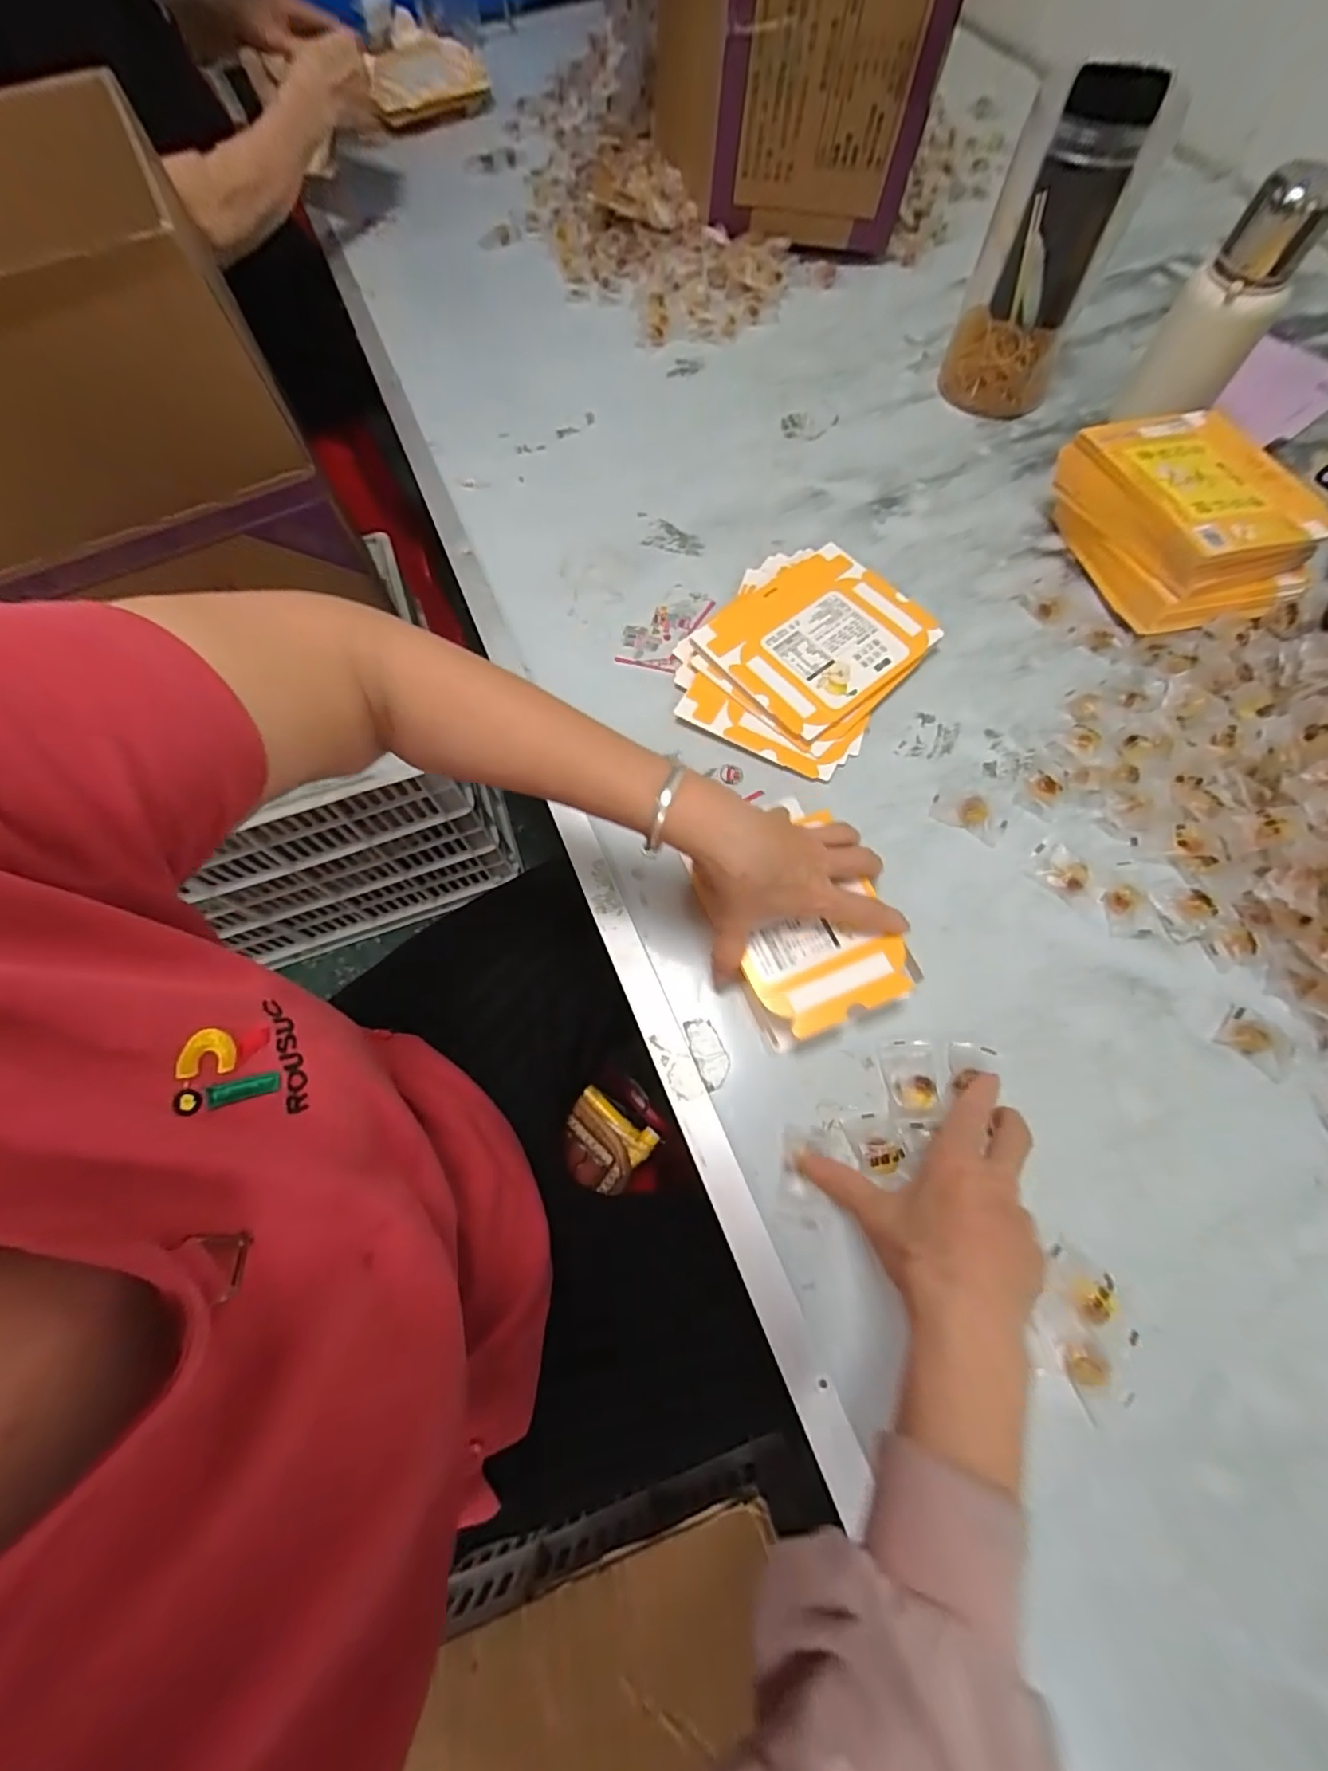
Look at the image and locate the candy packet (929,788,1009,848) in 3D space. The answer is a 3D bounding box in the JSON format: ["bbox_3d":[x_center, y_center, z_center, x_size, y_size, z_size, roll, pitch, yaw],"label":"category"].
[{"bbox_3d":[0.234,-0.055,0.461,0.055,0.008,0.032,31,72,14],"label":"candy packet"}]

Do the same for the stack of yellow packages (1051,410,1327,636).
[{"bbox_3d":[0.447,-0.313,0.520,0.141,0.077,0.190,-14,68,-3],"label":"stack of yellow packages"}]

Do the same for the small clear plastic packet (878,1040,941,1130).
[{"bbox_3d":[0.159,0.127,0.388,0.032,0.004,0.054,-8,56,12],"label":"small clear plastic packet"}]

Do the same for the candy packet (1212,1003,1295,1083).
[{"bbox_3d":[0.386,0.101,0.391,0.046,0.013,0.030,32,73,14],"label":"candy packet"}]

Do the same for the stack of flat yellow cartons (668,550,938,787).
[{"bbox_3d":[0.116,-0.198,0.515,0.169,0.025,0.210,34,73,15],"label":"stack of flat yellow cartons"}]

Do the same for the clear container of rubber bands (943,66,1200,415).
[{"bbox_3d":[0.350,-0.576,0.563,0.113,0.199,0.101,22,71,11],"label":"clear container of rubber bands"}]

